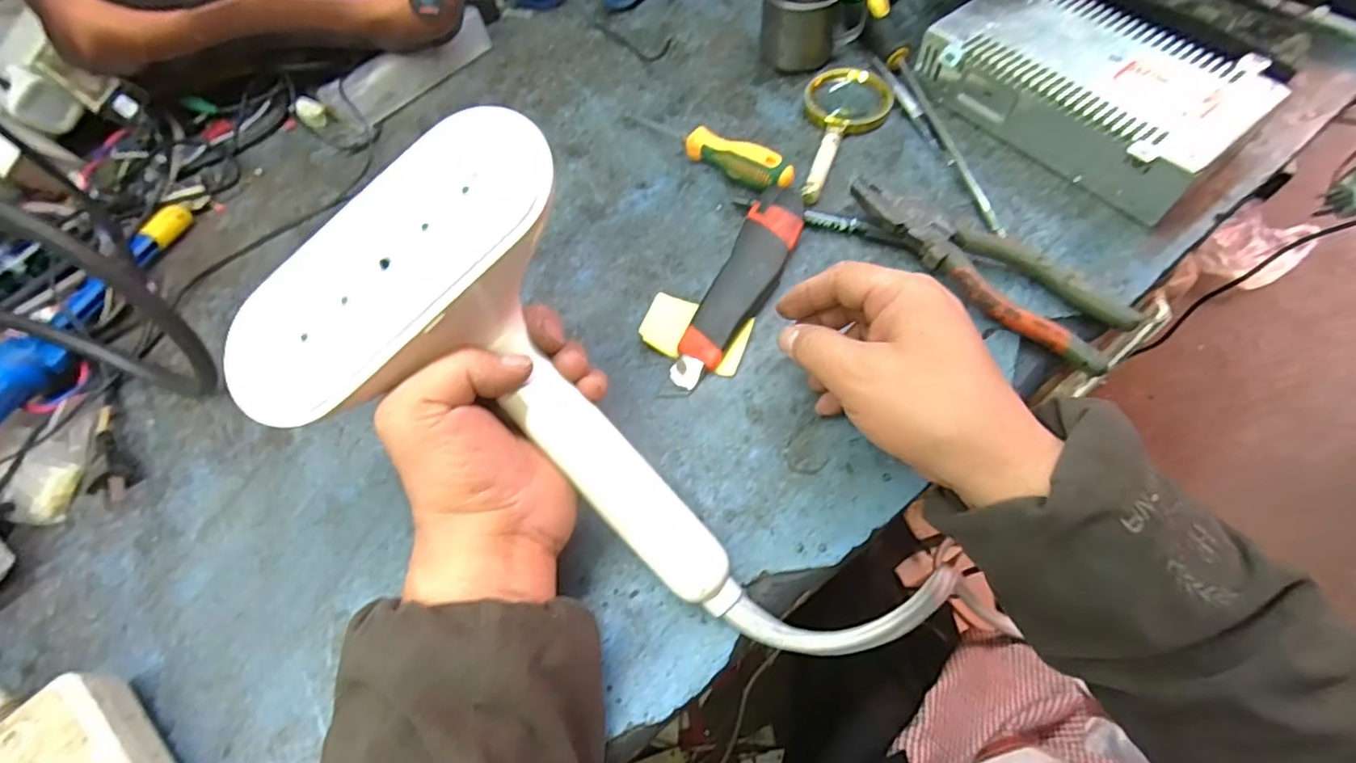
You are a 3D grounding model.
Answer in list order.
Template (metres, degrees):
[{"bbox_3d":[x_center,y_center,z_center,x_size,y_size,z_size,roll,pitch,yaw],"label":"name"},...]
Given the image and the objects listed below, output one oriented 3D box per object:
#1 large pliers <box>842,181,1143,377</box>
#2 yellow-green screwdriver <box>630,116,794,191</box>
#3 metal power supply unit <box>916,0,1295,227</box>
[{"bbox_3d":[0.195,-0.073,0.401,0.189,0.023,0.058,31,68,19],"label":"large pliers"},{"bbox_3d":[0.020,-0.183,0.467,0.156,0.032,0.023,39,71,22],"label":"yellow-green screwdriver"},{"bbox_3d":[0.304,-0.221,0.455,0.129,0.052,0.206,-37,65,-15],"label":"metal power supply unit"}]

